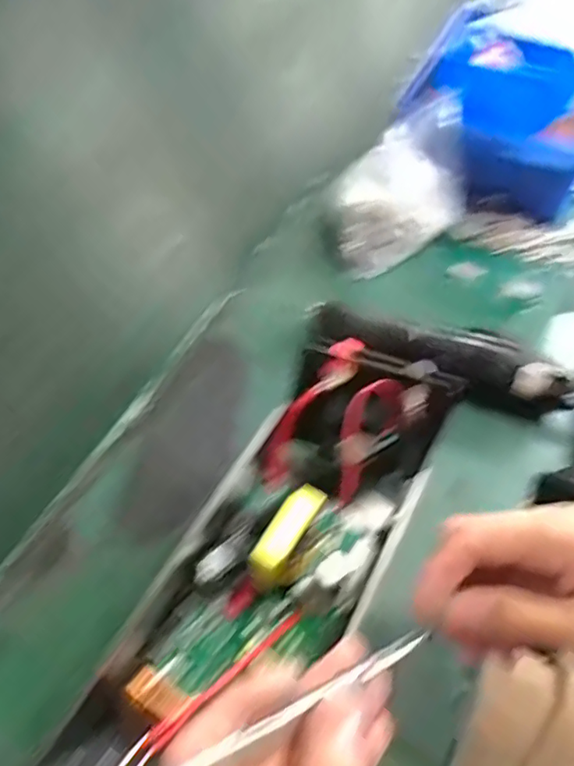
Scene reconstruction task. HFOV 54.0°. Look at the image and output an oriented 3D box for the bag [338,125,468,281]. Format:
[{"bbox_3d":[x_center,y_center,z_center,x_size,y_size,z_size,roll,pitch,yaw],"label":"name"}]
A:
[{"bbox_3d":[0.101,-0.168,0.516,0.112,0.094,0.110,5,52,5],"label":"bag"}]

